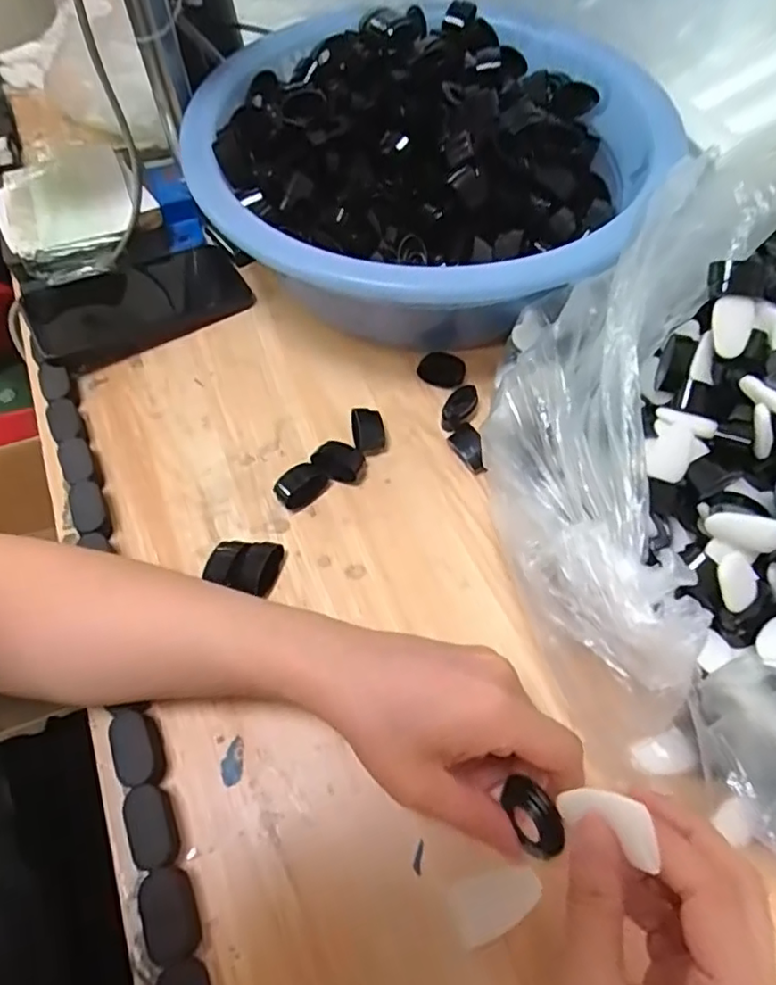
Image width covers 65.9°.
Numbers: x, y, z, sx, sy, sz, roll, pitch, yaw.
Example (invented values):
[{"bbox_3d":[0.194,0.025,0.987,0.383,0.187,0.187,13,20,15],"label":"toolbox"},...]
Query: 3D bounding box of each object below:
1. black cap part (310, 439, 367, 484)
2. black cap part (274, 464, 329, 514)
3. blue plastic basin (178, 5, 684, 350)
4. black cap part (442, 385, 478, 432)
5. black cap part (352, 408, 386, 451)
[{"bbox_3d":[-0.033,-0.020,0.399,0.033,0.015,0.023,8,61,5],"label":"black cap part"},{"bbox_3d":[-0.057,-0.004,0.394,0.034,0.016,0.020,-39,67,-19],"label":"black cap part"},{"bbox_3d":[0.038,-0.239,0.460,0.323,0.110,0.343,0,61,0],"label":"blue plastic basin"},{"bbox_3d":[0.051,-0.059,0.419,0.019,0.010,0.035,22,63,12],"label":"black cap part"},{"bbox_3d":[-0.013,-0.042,0.410,0.021,0.013,0.030,-9,61,-4],"label":"black cap part"}]

